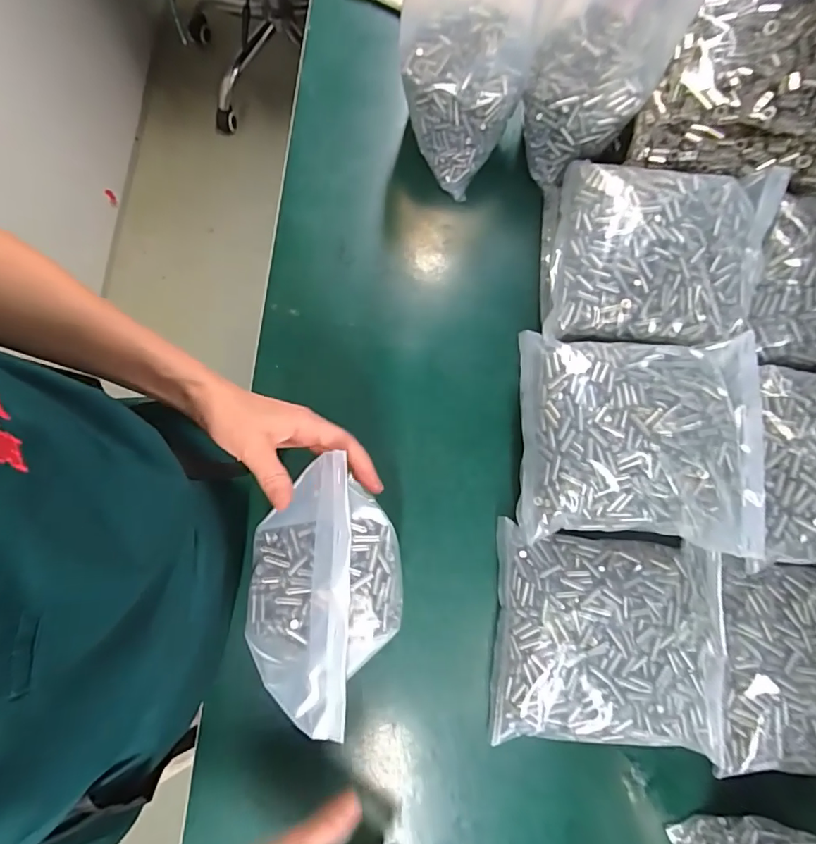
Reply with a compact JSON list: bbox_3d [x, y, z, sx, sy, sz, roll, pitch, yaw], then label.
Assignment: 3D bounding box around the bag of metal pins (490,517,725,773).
[{"bbox_3d":[0.179,0.192,0.433,0.200,0.045,0.177,5,79,0],"label":"bag of metal pins"}]

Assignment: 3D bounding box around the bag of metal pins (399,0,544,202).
[{"bbox_3d":[0.061,-0.345,0.451,0.133,0.203,0.146,-1,79,-1],"label":"bag of metal pins"}]

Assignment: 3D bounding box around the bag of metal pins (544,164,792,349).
[{"bbox_3d":[0.231,-0.153,0.438,0.192,0.044,0.169,8,79,1],"label":"bag of metal pins"}]

